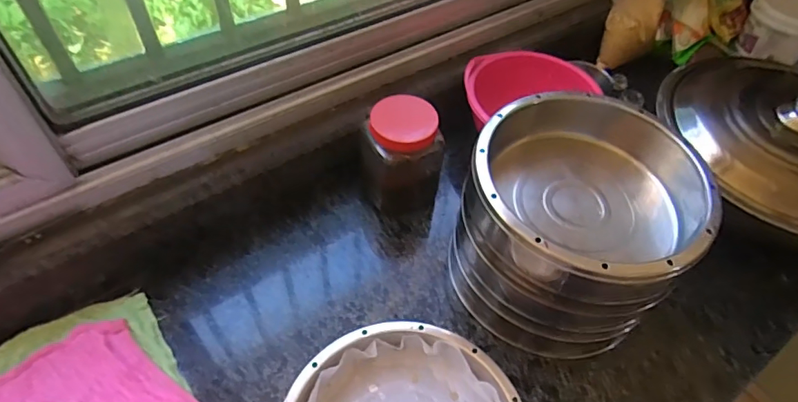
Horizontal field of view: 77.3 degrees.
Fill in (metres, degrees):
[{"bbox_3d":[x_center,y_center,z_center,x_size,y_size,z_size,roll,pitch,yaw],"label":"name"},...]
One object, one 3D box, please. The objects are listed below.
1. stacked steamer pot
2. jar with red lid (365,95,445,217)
[{"bbox_3d":[0.190,0.022,0.561,0.230,0.193,0.228,2,52,-2],"label":"stacked steamer pot"},{"bbox_3d":[0.008,-0.052,0.642,0.094,0.135,0.084,7,52,2],"label":"jar with red lid"}]

